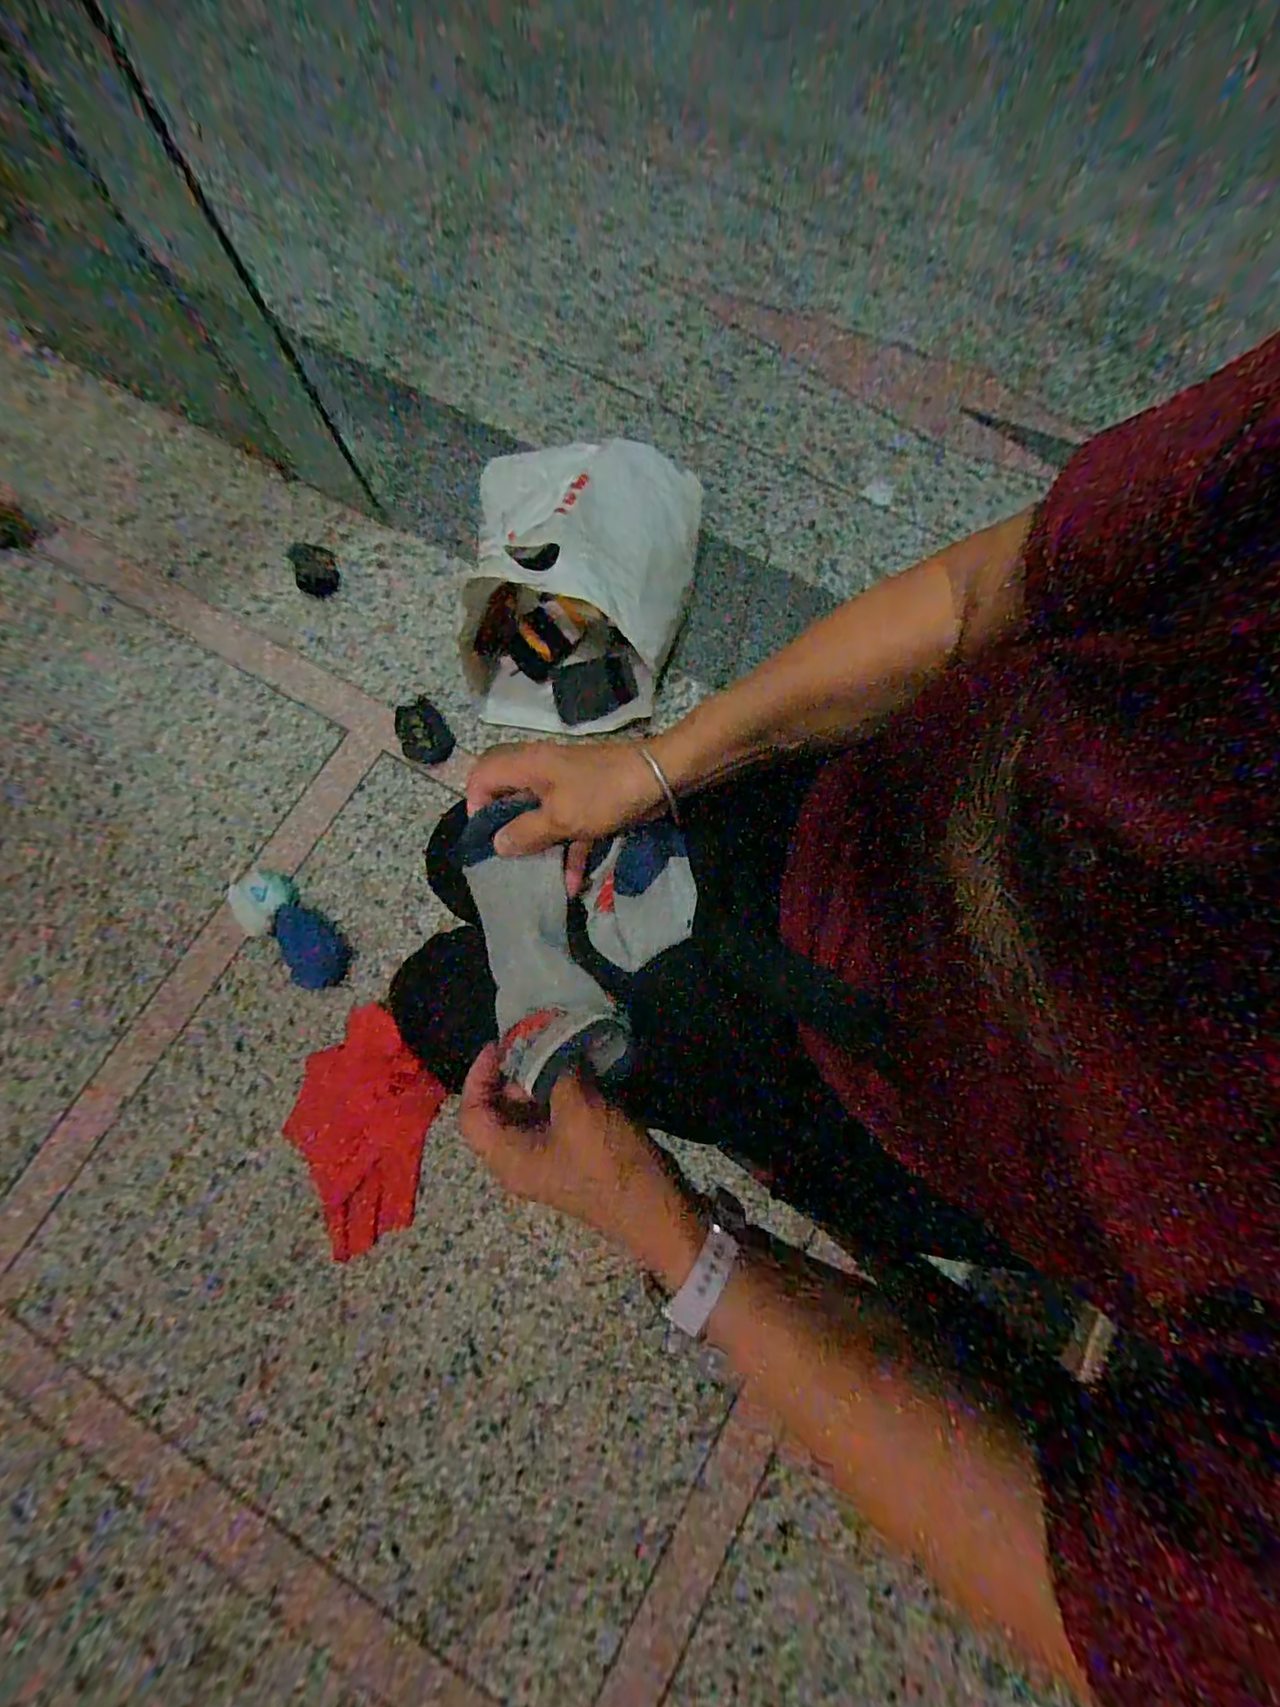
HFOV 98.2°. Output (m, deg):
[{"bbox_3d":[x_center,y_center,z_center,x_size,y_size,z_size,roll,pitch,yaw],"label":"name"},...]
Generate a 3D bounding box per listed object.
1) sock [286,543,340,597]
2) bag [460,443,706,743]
[{"bbox_3d":[-0.573,-0.502,0.977,0.069,0.034,0.093,-12,75,-7],"label":"sock"},{"bbox_3d":[-0.097,-0.447,0.862,0.354,0.251,0.438,9,74,-1],"label":"bag"}]

